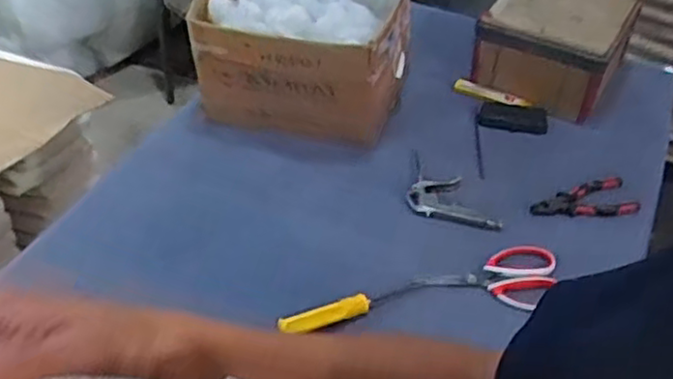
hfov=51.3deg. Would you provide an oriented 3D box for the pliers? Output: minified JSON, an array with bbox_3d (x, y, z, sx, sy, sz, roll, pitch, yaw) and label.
[{"bbox_3d":[0.354,0.013,1.017,0.156,0.025,0.056,-3,44,-2],"label":"pliers"}]

